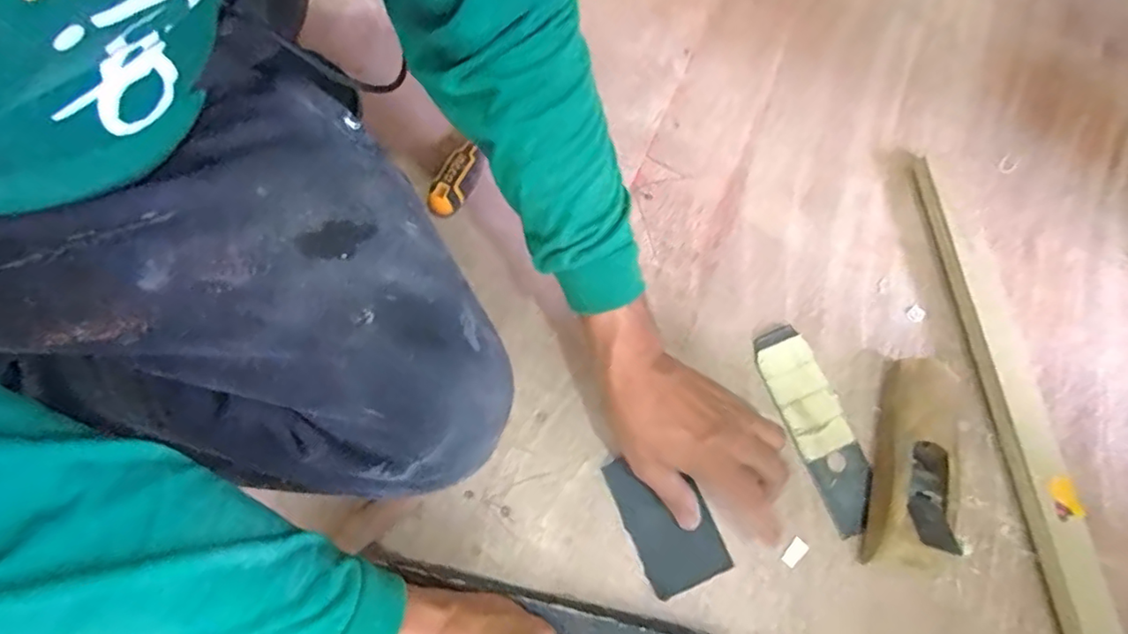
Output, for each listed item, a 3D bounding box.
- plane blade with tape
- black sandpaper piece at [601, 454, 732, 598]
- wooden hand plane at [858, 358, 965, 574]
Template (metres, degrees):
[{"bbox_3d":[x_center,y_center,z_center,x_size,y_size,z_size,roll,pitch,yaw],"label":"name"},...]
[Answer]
[{"bbox_3d":[0.218,0.093,0.499,0.050,0.005,0.174,-21,77,-7],"label":"plane blade with tape"},{"bbox_3d":[0.083,0.164,0.476,0.067,0.004,0.111,-23,76,-7],"label":"black sandpaper piece"},{"bbox_3d":[0.287,0.121,0.468,0.062,0.047,0.171,12,76,3],"label":"wooden hand plane"}]

